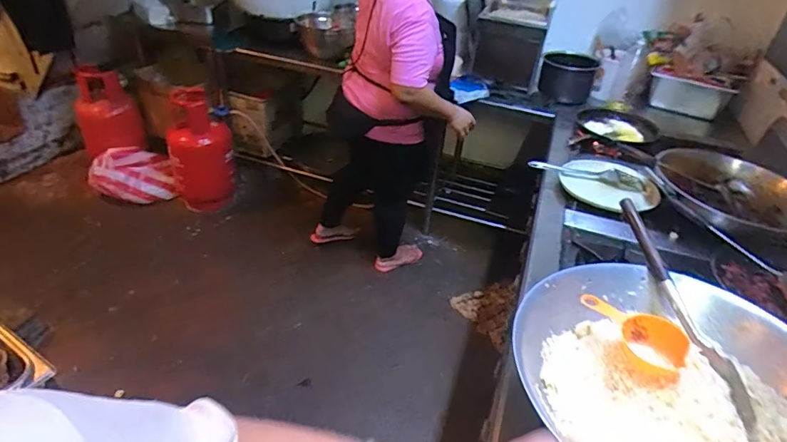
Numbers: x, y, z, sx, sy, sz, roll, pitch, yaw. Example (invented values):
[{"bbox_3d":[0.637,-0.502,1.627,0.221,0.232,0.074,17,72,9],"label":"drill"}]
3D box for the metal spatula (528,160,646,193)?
[{"bbox_3d":[0.570,-0.144,1.389,0.325,0.029,0.114,15,39,15],"label":"metal spatula"}]

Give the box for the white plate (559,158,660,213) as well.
[{"bbox_3d":[0.623,-0.110,1.357,0.271,0.019,0.271,2,38,-2],"label":"white plate"}]

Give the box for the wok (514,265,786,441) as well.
[{"bbox_3d":[0.414,0.260,0.701,0.452,0.125,0.469,-11,40,-17],"label":"wok"}]

